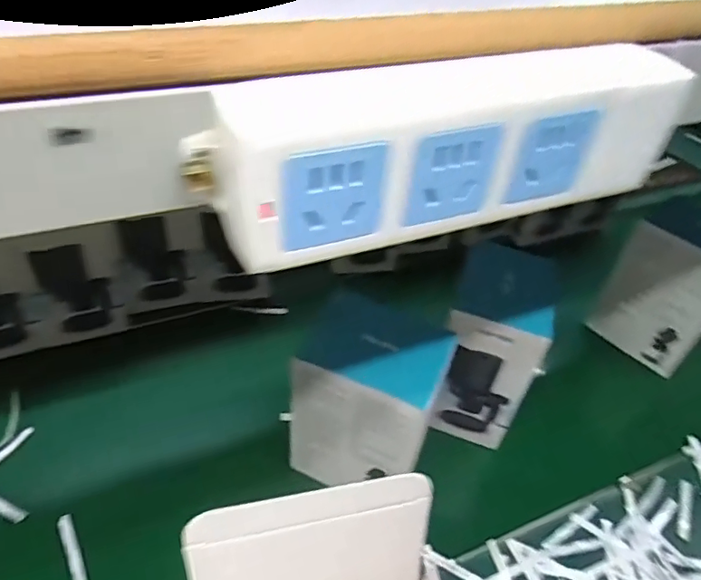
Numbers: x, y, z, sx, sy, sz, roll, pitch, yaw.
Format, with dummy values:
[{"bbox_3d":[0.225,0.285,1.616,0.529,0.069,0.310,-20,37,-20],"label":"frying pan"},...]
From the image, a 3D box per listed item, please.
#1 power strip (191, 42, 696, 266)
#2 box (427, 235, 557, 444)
[{"bbox_3d":[0.038,-0.050,0.188,0.175,0.049,0.025,-13,47,-19],"label":"power strip"},{"bbox_3d":[0.183,0.075,0.735,0.109,0.240,0.127,16,45,10],"label":"box"}]

